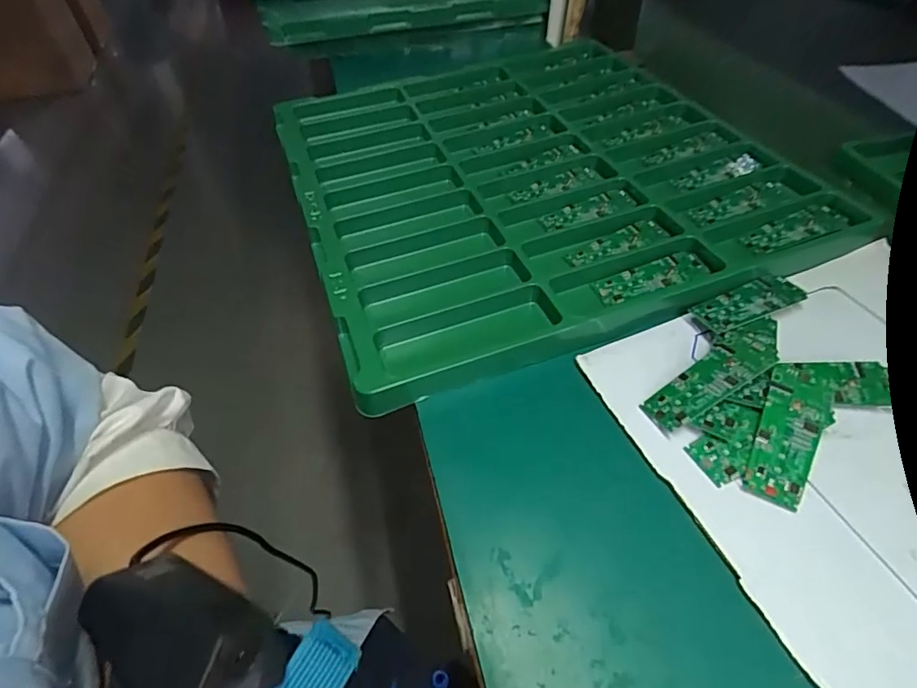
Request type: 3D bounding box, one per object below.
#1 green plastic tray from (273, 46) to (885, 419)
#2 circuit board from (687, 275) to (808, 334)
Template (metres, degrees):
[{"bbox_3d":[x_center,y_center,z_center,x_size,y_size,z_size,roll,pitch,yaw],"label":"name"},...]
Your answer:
[{"bbox_3d":[0.053,-0.152,0.429,0.363,0.019,0.385,-16,50,-11],"label":"green plastic tray"},{"bbox_3d":[0.178,-0.025,0.313,0.069,0.007,0.026,-18,50,-14],"label":"circuit board"}]

